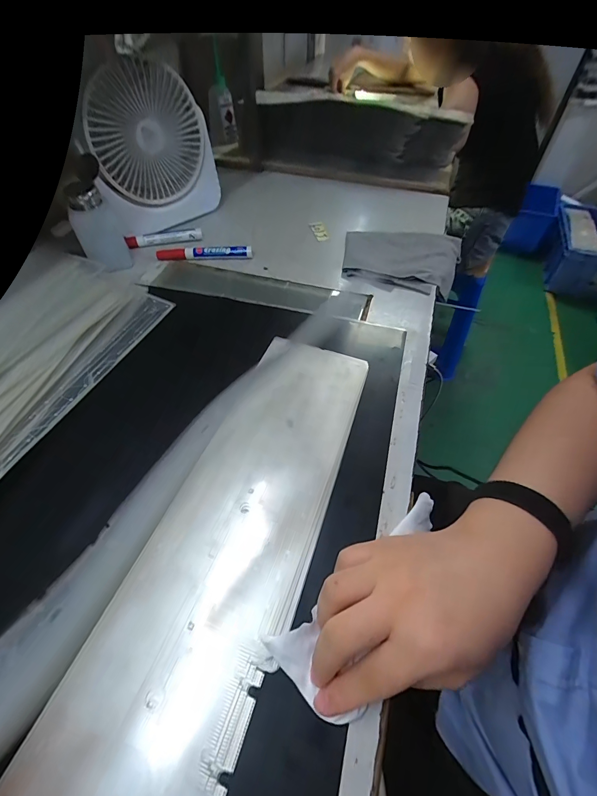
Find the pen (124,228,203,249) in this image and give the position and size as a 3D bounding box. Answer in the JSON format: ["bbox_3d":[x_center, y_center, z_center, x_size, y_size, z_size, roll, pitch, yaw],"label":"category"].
[{"bbox_3d":[-0.208,-0.249,0.531,0.112,0.018,0.013,-10,53,-7],"label":"pen"}]

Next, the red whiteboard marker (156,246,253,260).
[{"bbox_3d":[-0.139,-0.215,0.505,0.141,0.020,0.012,1,53,1],"label":"red whiteboard marker"}]

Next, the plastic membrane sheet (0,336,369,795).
[{"bbox_3d":[-0.047,0.106,0.264,0.118,0.007,0.407,19,56,10],"label":"plastic membrane sheet"}]

